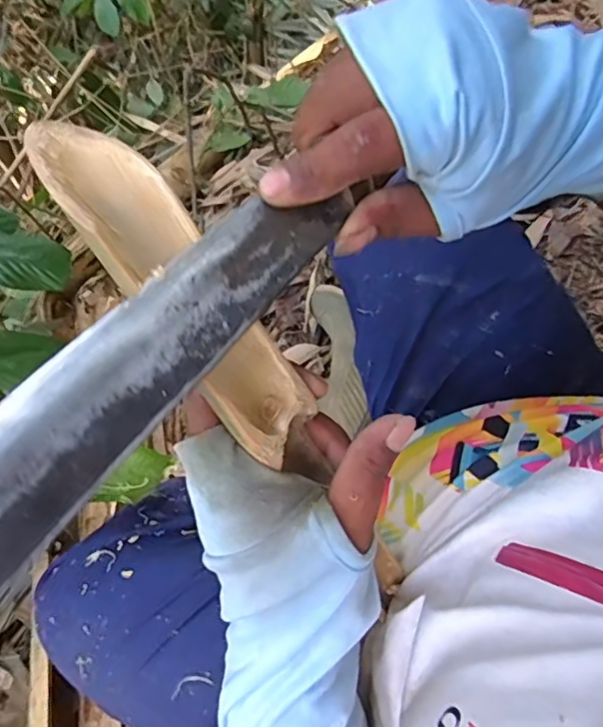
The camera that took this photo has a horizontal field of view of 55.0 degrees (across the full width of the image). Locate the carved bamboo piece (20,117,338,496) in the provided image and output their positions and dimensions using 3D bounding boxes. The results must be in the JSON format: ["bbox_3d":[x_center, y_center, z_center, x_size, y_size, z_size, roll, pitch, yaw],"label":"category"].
[{"bbox_3d":[-0.042,-0.024,0.224,0.038,0.028,0.151,-43,117,-14],"label":"carved bamboo piece"}]

